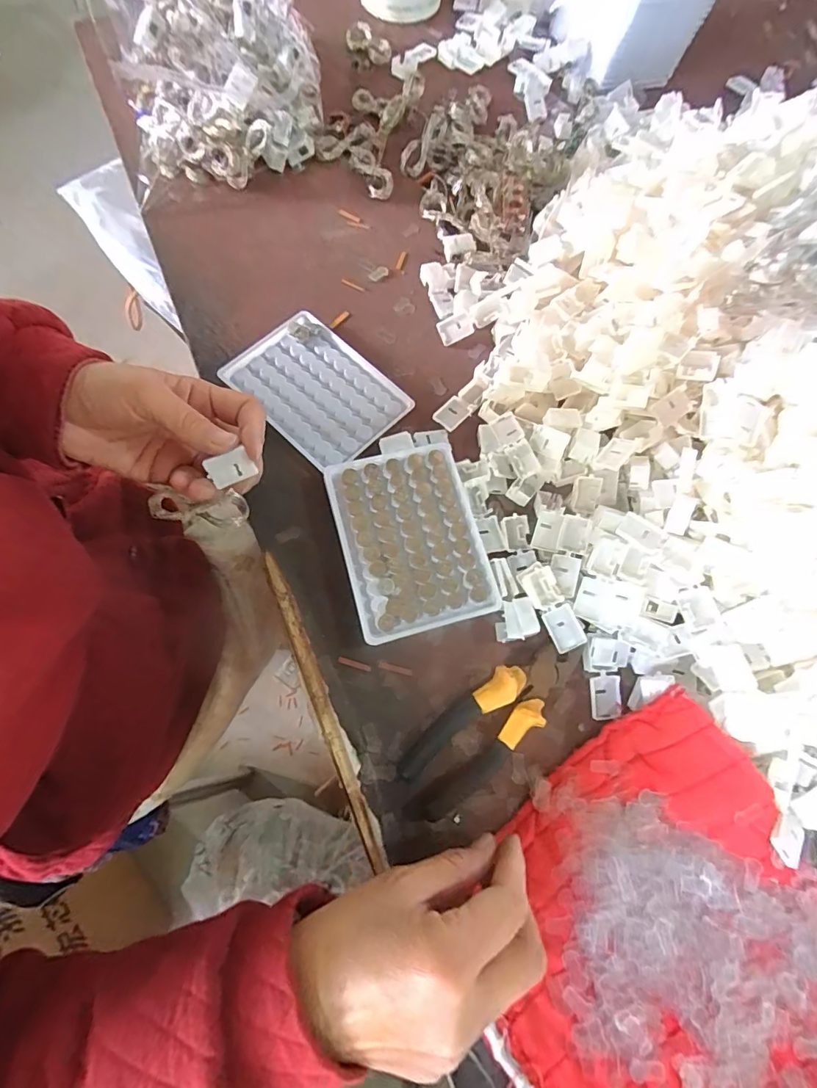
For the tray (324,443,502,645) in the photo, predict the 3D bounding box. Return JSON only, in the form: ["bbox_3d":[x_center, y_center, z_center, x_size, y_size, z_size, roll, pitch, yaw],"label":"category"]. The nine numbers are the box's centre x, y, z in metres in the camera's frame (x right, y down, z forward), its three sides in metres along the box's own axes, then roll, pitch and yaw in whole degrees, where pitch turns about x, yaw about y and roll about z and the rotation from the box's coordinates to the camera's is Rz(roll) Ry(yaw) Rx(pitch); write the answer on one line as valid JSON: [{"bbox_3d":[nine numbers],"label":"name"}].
[{"bbox_3d":[0.001,-0.004,0.335,0.096,0.015,0.129,-14,72,-7],"label":"tray"}]

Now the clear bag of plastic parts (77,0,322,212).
[{"bbox_3d":[-0.177,-0.462,0.403,0.166,0.176,0.220,-7,72,-5],"label":"clear bag of plastic parts"}]

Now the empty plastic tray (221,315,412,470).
[{"bbox_3d":[-0.074,-0.124,0.380,0.135,0.010,0.093,42,74,11],"label":"empty plastic tray"}]

